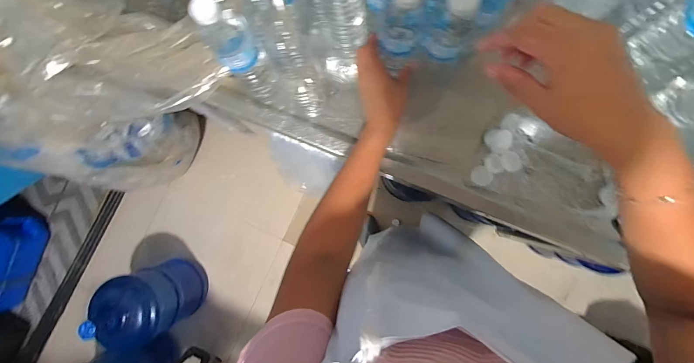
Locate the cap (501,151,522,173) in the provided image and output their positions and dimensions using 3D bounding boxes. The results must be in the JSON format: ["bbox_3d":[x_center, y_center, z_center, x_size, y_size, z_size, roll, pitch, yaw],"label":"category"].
[{"bbox_3d":[0.267,-0.033,0.509,0.032,0.014,0.034,0,86,4],"label":"cap"}]

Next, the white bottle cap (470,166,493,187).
[{"bbox_3d":[0.219,-0.009,0.512,0.029,0.011,0.032,-39,85,1],"label":"white bottle cap"}]

